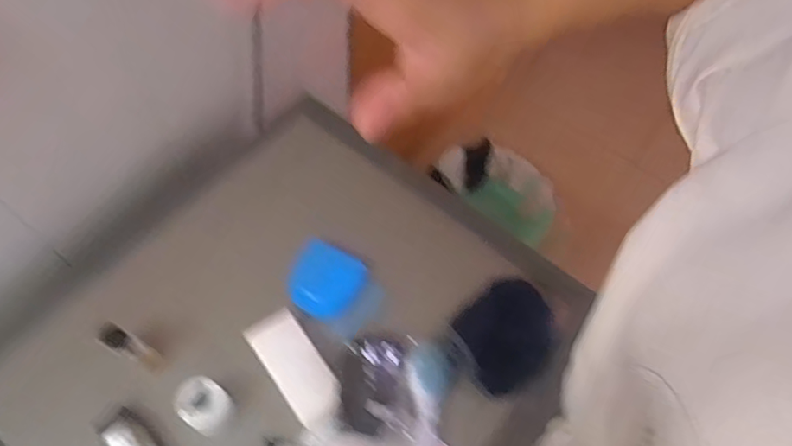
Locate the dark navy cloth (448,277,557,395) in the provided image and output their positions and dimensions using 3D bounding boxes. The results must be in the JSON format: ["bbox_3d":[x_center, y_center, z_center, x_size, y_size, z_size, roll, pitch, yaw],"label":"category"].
[{"bbox_3d":[0.131,0.125,0.599,0.130,0.029,0.101,-36,70,-23],"label":"dark navy cloth"}]

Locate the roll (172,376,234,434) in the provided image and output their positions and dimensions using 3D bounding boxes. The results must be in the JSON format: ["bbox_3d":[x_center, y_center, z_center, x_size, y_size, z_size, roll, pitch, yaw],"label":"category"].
[{"bbox_3d":[-0.194,0.185,0.528,0.054,0.049,0.045,37,63,15],"label":"roll"}]

